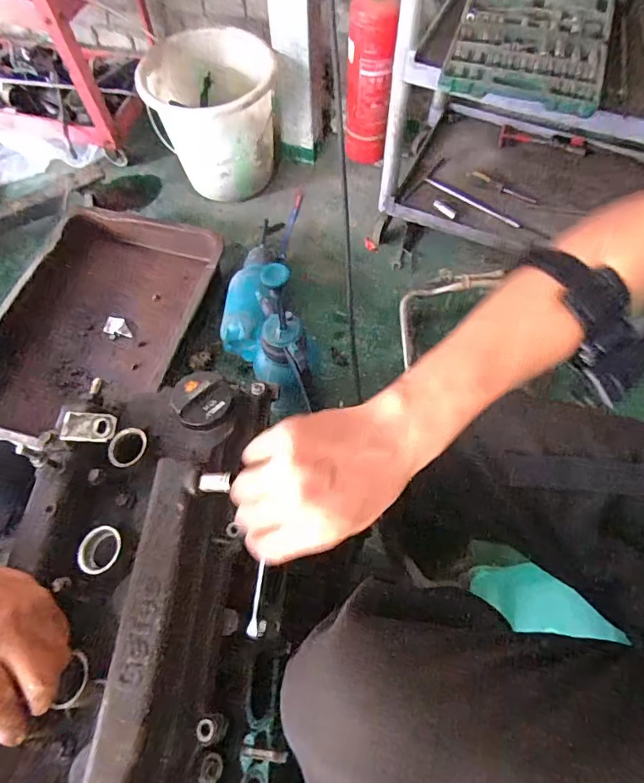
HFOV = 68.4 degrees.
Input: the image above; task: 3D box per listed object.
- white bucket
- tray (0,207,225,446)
[{"bbox_3d":[-0.288,-0.733,1.307,0.308,0.322,0.308,-1,63,0],"label":"white bucket"},{"bbox_3d":[-0.522,-0.170,1.127,0.426,0.087,0.634,16,64,8],"label":"tray"}]

